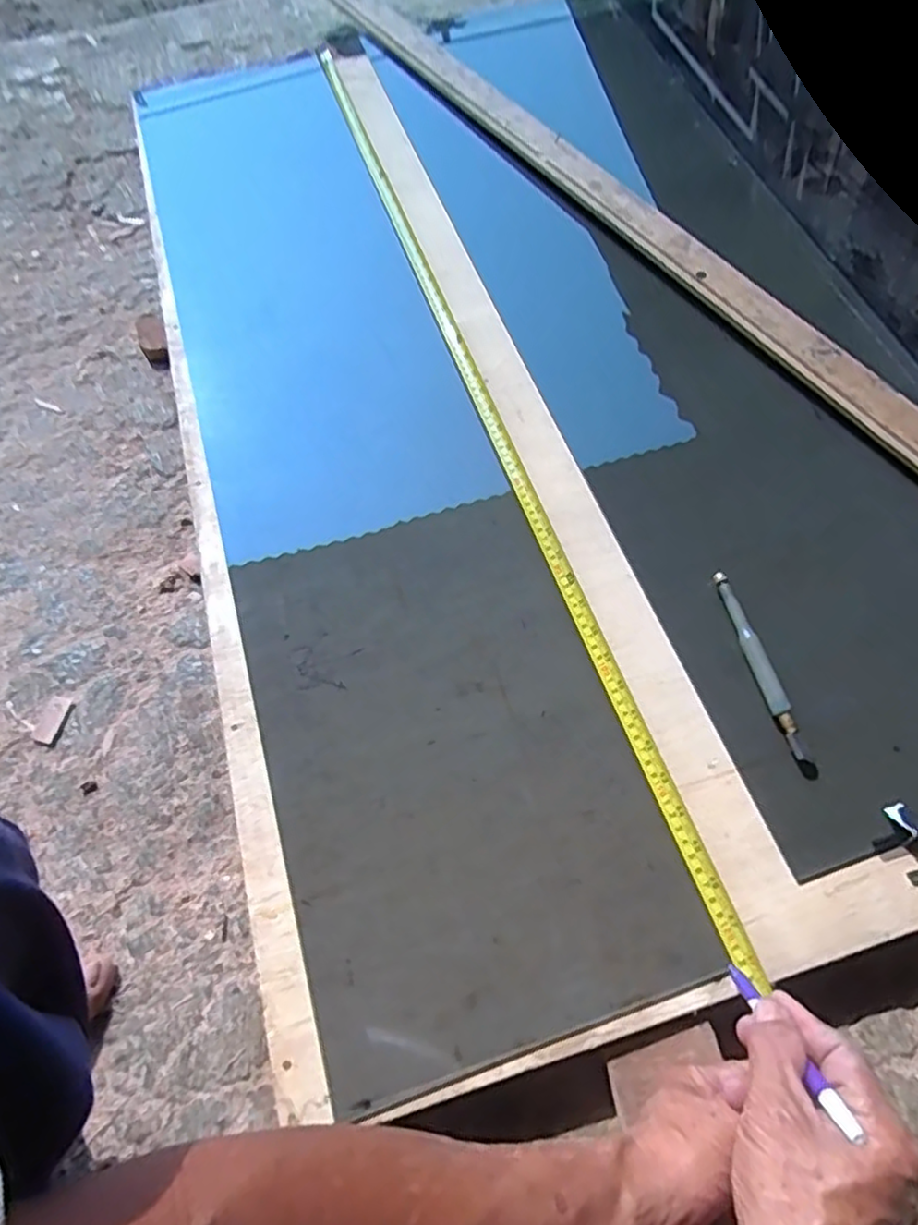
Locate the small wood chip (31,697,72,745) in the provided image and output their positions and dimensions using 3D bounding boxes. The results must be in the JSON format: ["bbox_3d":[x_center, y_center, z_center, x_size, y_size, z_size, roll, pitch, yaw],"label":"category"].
[{"bbox_3d":[-0.352,0.093,0.570,0.020,0.004,0.040,14,66,8],"label":"small wood chip"}]

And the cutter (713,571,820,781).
[{"bbox_3d":[0.238,0.045,0.519,0.016,0.018,0.172,-14,65,-5],"label":"cutter"}]

